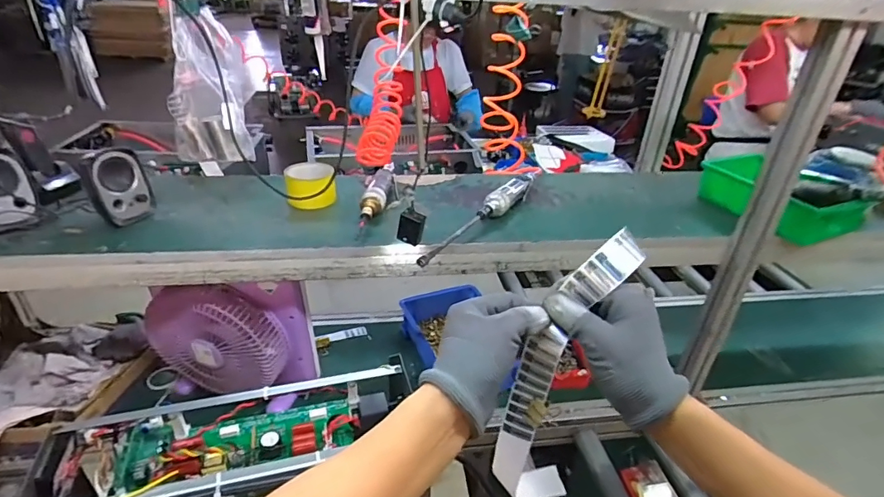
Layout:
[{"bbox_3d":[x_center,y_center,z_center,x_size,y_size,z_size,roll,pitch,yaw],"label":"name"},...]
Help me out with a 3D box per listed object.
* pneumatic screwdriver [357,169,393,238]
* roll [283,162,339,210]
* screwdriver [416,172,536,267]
[{"bbox_3d":[-0.119,-0.084,0.845,0.044,0.050,0.237,4,30,0],"label":"pneumatic screwdriver"},{"bbox_3d":[-0.241,-0.115,0.873,0.090,0.071,0.077,-4,31,-13],"label":"roll"},{"bbox_3d":[0.074,-0.064,0.813,0.042,0.034,0.394,22,35,28],"label":"screwdriver"}]

